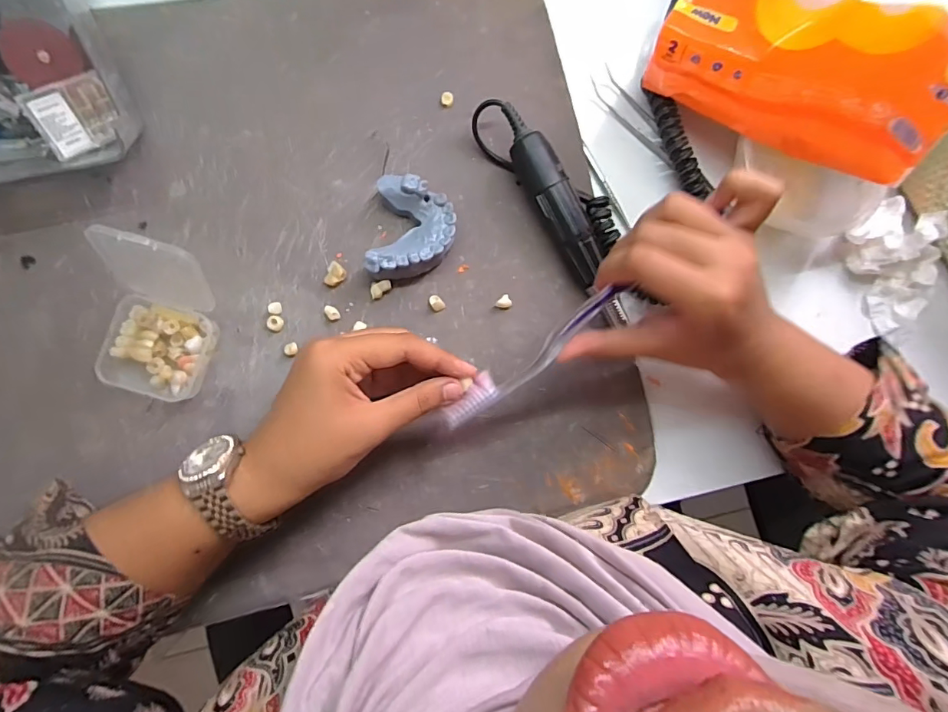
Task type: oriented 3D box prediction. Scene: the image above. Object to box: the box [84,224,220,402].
[{"bbox_3d":[-0.187,-0.019,0.272,0.057,0.063,0.083,18,85,-5],"label":"box"}]

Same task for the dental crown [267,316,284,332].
[{"bbox_3d":[-0.128,-0.021,0.308,0.009,0.005,0.010,15,85,-6],"label":"dental crown"}]

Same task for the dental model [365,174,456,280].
[{"bbox_3d":[-0.040,-0.079,0.313,0.050,0.024,0.065,10,85,-6],"label":"dental model"}]

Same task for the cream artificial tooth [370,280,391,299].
[{"bbox_3d":[-0.061,-0.044,0.317,0.014,0.006,0.010,-13,88,-7],"label":"cream artificial tooth"}]

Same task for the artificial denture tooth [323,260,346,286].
[{"bbox_3d":[-0.091,-0.053,0.315,0.012,0.006,0.015,37,83,-3],"label":"artificial denture tooth"}]

